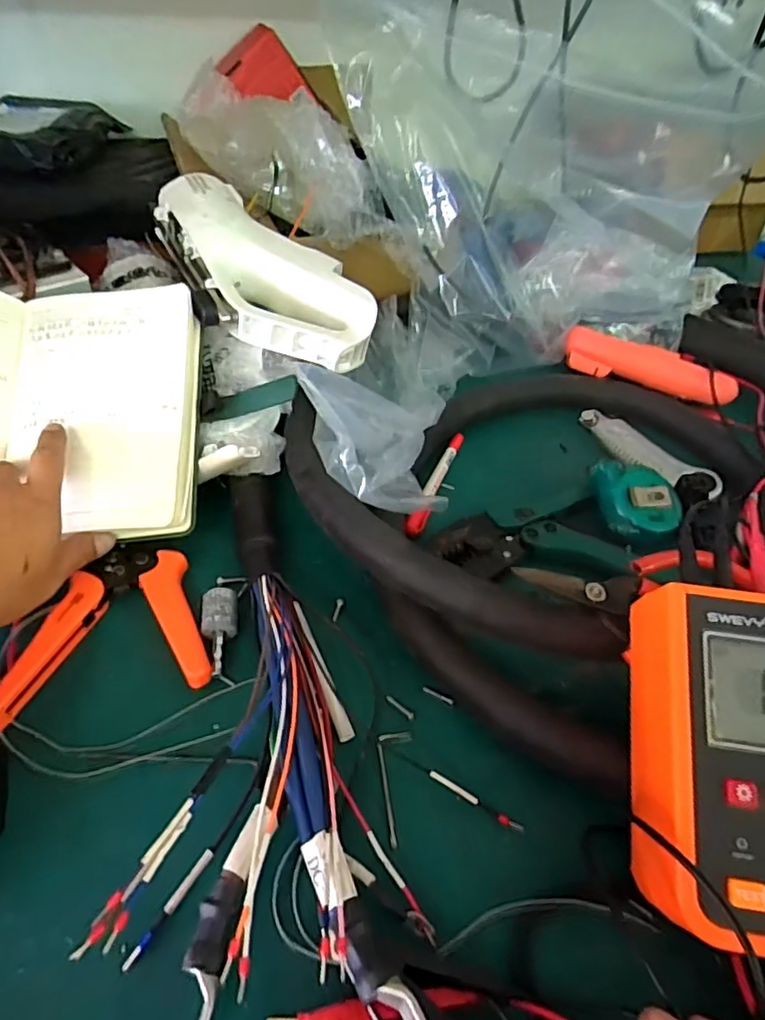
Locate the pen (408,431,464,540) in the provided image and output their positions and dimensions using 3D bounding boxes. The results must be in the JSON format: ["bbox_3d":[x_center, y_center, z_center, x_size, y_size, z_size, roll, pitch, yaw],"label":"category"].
[{"bbox_3d":[0.049,-0.025,0.521,0.014,0.011,0.141,17,47,13],"label":"pen"}]

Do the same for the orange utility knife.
[{"bbox_3d":[0.266,-0.143,0.593,0.164,0.029,0.040,24,48,18],"label":"orange utility knife"}]

